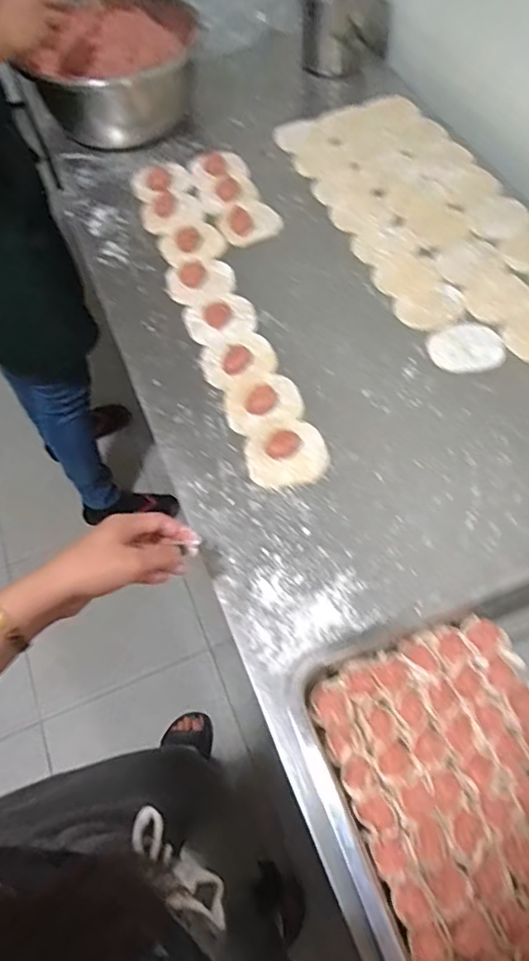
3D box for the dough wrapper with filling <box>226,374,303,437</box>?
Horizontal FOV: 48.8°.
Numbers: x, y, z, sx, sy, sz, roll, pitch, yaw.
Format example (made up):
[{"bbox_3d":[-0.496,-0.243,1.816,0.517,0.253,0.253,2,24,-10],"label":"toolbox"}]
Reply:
[{"bbox_3d":[-0.002,-0.092,0.667,0.086,0.014,0.073,-21,62,-7],"label":"dough wrapper with filling"}]

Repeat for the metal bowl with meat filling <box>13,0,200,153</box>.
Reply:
[{"bbox_3d":[-0.224,-0.645,0.925,0.232,0.137,0.228,-2,61,3],"label":"metal bowl with meat filling"}]

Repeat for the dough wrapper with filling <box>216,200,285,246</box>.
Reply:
[{"bbox_3d":[-0.022,-0.367,0.830,0.084,0.010,0.074,-31,64,-12],"label":"dough wrapper with filling"}]

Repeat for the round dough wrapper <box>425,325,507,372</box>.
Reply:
[{"bbox_3d":[0.242,-0.160,0.699,0.090,0.004,0.073,-14,61,-4],"label":"round dough wrapper"}]

